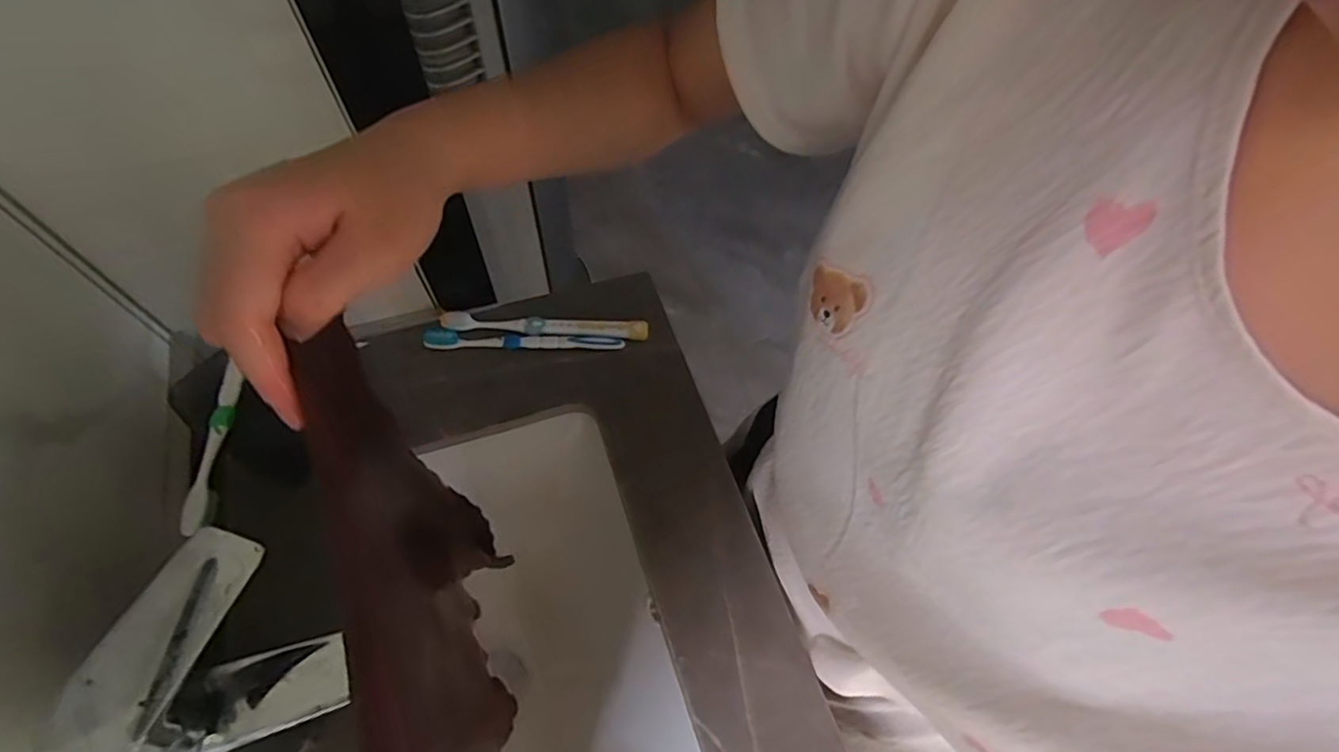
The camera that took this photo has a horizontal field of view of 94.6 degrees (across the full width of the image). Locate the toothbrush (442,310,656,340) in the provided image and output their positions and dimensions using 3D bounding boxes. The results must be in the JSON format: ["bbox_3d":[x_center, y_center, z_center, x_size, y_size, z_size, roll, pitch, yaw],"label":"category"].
[{"bbox_3d":[-0.114,-0.046,0.562,0.186,0.008,0.018,3,60,-1],"label":"toothbrush"}]

